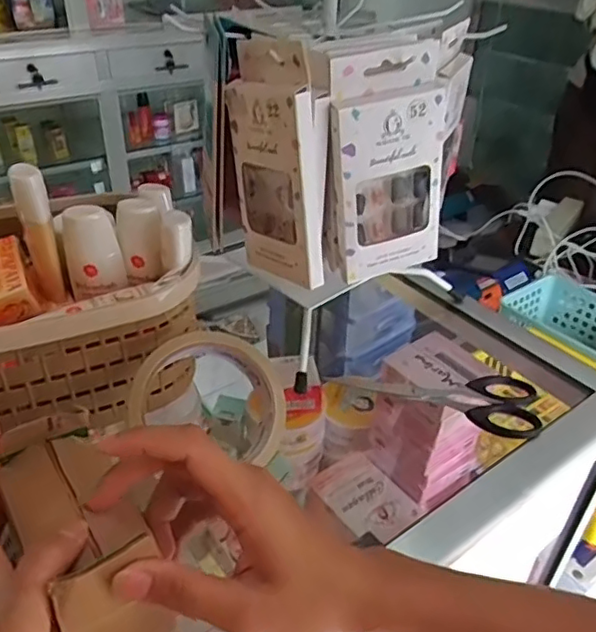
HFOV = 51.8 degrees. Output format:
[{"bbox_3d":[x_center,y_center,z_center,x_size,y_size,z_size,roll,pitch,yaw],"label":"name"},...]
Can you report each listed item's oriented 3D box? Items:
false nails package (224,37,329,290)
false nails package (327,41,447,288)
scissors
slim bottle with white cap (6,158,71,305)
[{"bbox_3d":[-0.013,-0.093,0.380,0.021,0.141,0.070,-22,30,-36],"label":"false nails package"},{"bbox_3d":[0.056,-0.091,0.381,0.075,0.138,0.015,-9,36,-16],"label":"false nails package"},{"bbox_3d":[0.104,0.053,0.458,0.146,0.015,0.058,15,36,18],"label":"scissors"},{"bbox_3d":[-0.173,-0.053,0.411,0.020,0.093,0.022,-16,38,-25],"label":"slim bottle with white cap"}]

